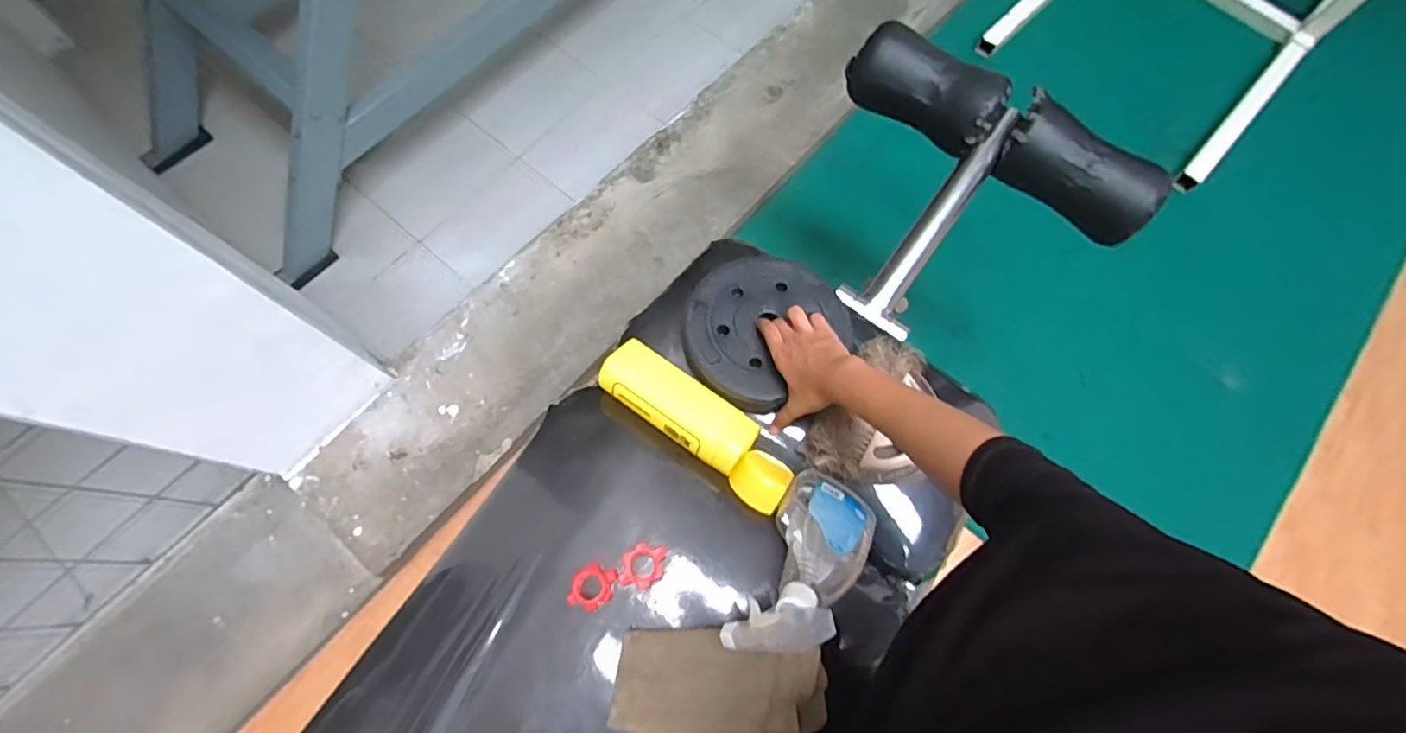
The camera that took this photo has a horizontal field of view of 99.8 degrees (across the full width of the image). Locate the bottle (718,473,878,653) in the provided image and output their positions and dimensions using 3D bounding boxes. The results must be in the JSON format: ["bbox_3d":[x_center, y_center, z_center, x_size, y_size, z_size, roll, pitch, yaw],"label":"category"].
[{"bbox_3d":[0.099,0.183,0.560,0.093,0.059,0.233,31,35,12],"label":"bottle"}]

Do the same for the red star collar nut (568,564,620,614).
[{"bbox_3d":[-0.106,0.214,0.574,0.041,0.016,0.041,17,70,4],"label":"red star collar nut"}]

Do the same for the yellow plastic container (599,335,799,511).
[{"bbox_3d":[-0.006,0.063,0.661,0.243,0.060,0.072,37,73,11],"label":"yellow plastic container"}]

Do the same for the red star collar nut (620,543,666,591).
[{"bbox_3d":[-0.059,0.193,0.576,0.042,0.011,0.042,6,88,-12],"label":"red star collar nut"}]

